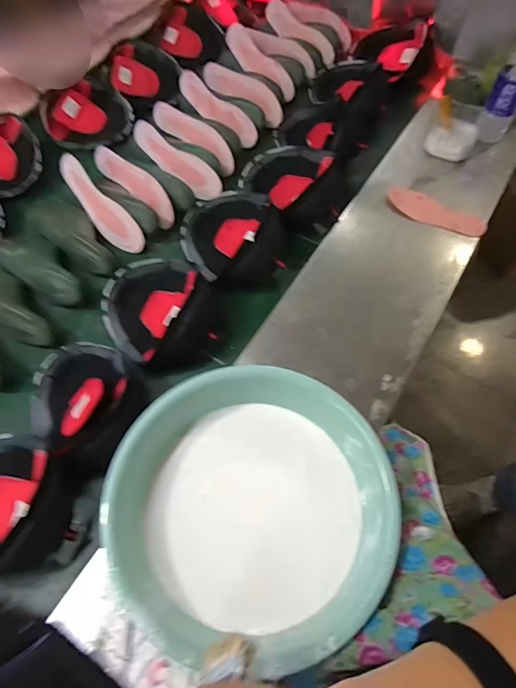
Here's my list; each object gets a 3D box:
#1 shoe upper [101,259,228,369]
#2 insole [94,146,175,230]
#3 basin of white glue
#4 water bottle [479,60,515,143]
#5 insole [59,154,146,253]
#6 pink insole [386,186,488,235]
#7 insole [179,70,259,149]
[{"bbox_3d":[-0.164,-0.056,0.697,0.219,0.085,0.166,24,64,14],"label":"shoe upper"},{"bbox_3d":[-0.245,-0.314,0.829,0.231,0.061,0.031,40,42,17],"label":"insole"},{"bbox_3d":[-0.004,0.185,0.498,0.293,0.107,0.300,0,61,1],"label":"basin of white glue"},{"bbox_3d":[0.489,-0.502,0.820,0.061,0.208,0.063,28,65,16],"label":"water bottle"},{"bbox_3d":[-0.299,-0.258,0.808,0.226,0.071,0.013,47,33,3],"label":"insole"},{"bbox_3d":[0.335,-0.250,0.812,0.188,0.009,0.064,30,65,17],"label":"pink insole"},{"bbox_3d":[-0.089,-0.515,0.942,0.236,0.043,0.051,43,69,8],"label":"insole"}]

